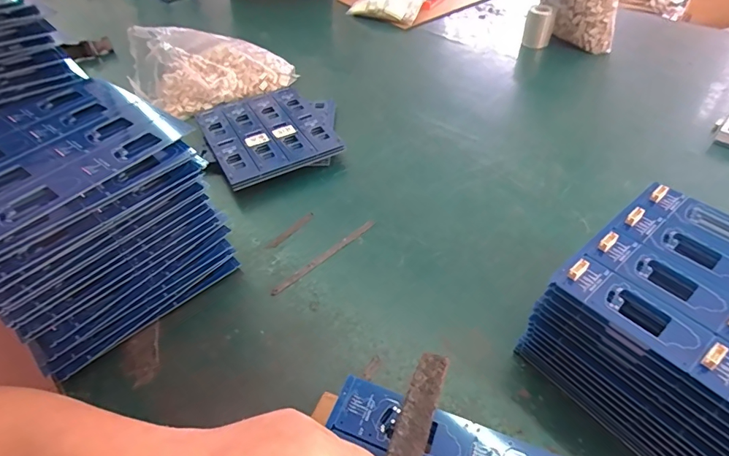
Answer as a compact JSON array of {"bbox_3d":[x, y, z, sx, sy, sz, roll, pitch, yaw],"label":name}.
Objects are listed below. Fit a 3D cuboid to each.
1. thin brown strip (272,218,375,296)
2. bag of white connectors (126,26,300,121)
[{"bbox_3d":[-0.044,0.031,0.488,0.144,0.010,0.010,-33,53,-28],"label":"thin brown strip"},{"bbox_3d":[-0.258,-0.291,0.727,0.254,0.115,0.134,-21,48,-18],"label":"bag of white connectors"}]

